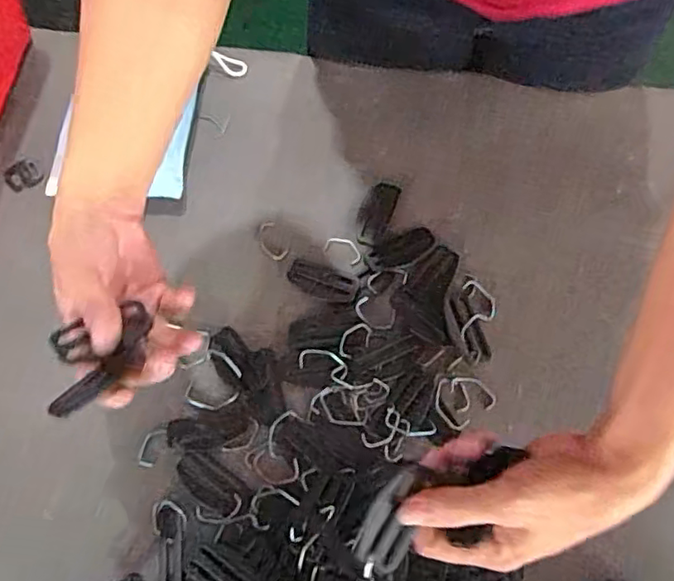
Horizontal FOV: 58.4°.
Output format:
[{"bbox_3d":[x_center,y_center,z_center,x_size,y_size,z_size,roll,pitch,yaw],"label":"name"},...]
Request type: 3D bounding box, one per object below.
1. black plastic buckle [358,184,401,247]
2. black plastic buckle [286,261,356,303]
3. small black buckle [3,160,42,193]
[{"bbox_3d":[0.034,-0.065,0.507,0.027,0.005,0.061,16,68,9],"label":"black plastic buckle"},{"bbox_3d":[-0.013,-0.007,0.480,0.056,0.004,0.026,23,69,11],"label":"black plastic buckle"},{"bbox_3d":[-0.282,-0.103,0.540,0.029,0.004,0.029,-33,70,-12],"label":"small black buckle"}]

